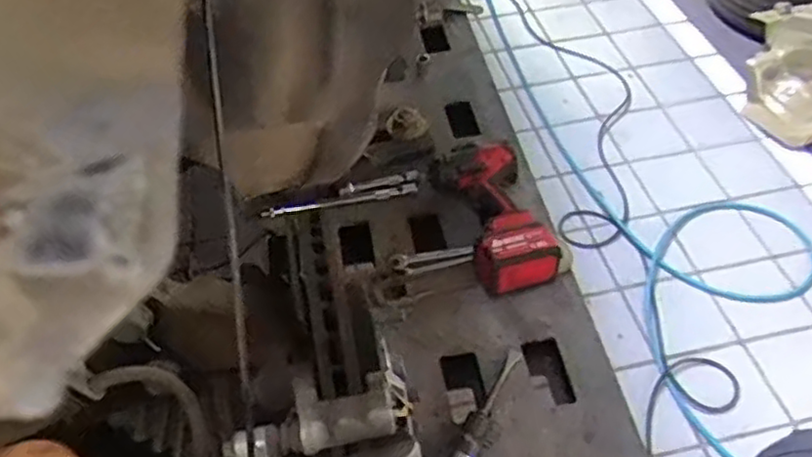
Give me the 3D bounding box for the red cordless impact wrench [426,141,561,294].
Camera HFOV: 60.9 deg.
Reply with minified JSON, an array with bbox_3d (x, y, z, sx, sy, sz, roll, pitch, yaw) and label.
[{"bbox_3d":[0.138,-0.031,1.150,0.153,0.097,0.318,-9,48,-4],"label":"red cordless impact wrench"}]

